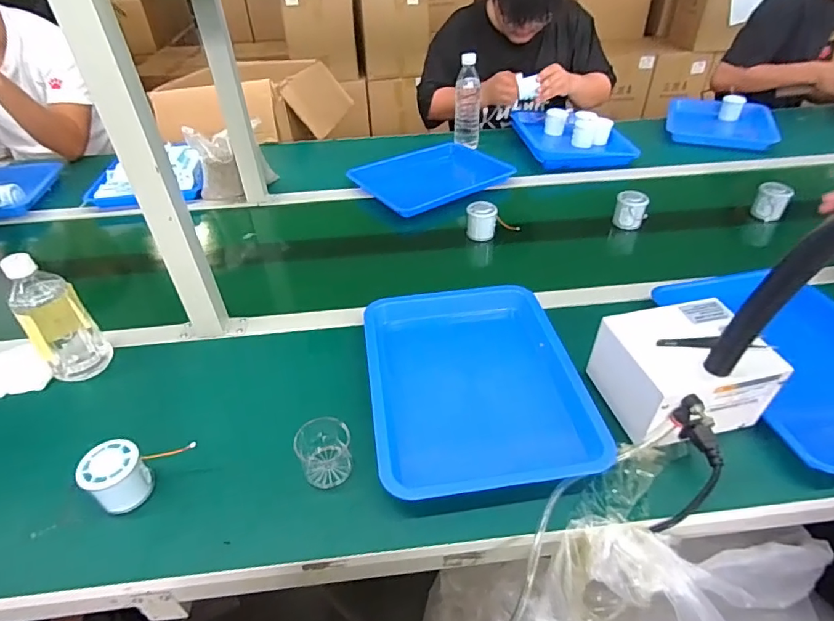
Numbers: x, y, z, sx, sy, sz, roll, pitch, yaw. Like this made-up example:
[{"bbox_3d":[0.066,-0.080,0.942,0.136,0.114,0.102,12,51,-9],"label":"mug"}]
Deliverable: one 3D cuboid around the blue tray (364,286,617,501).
[{"bbox_3d":[0.069,0.085,0.639,0.257,0.039,0.315,-7,40,-6],"label":"blue tray"}]

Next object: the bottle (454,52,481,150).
[{"bbox_3d":[0.126,-0.533,1.220,0.063,0.198,0.061,-12,41,-11],"label":"bottle"}]

